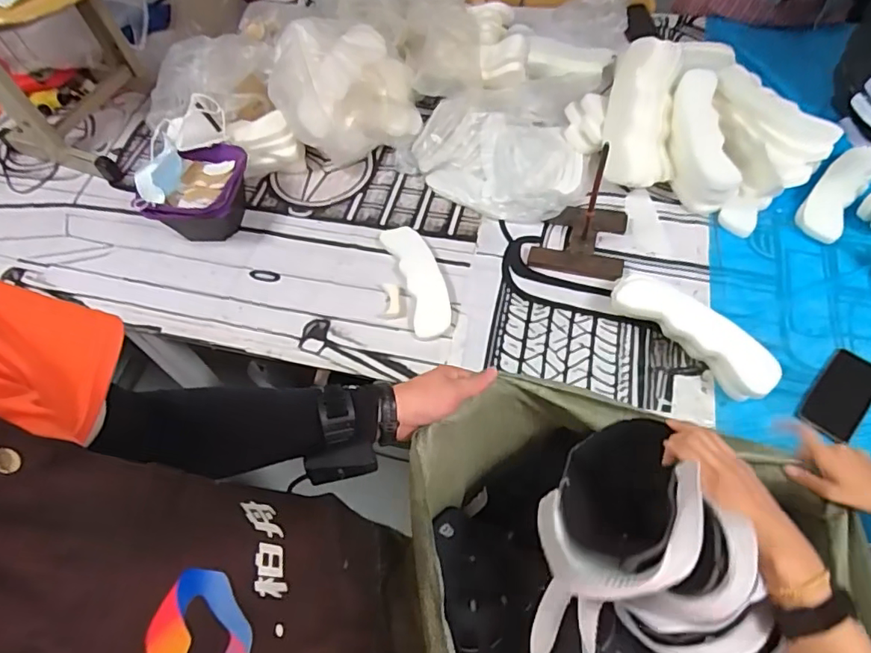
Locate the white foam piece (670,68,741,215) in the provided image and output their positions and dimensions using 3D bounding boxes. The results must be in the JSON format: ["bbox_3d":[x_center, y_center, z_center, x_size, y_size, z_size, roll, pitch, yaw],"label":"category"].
[{"bbox_3d":[0.506,-0.358,1.031,0.100,0.075,0.272,-3,81,3],"label":"white foam piece"}]

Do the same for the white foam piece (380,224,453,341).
[{"bbox_3d":[-0.032,-0.094,0.995,0.078,0.026,0.256,-18,62,-6],"label":"white foam piece"}]

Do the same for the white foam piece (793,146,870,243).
[{"bbox_3d":[0.787,-0.265,1.035,0.263,0.033,0.091,-42,67,-17],"label":"white foam piece"}]

